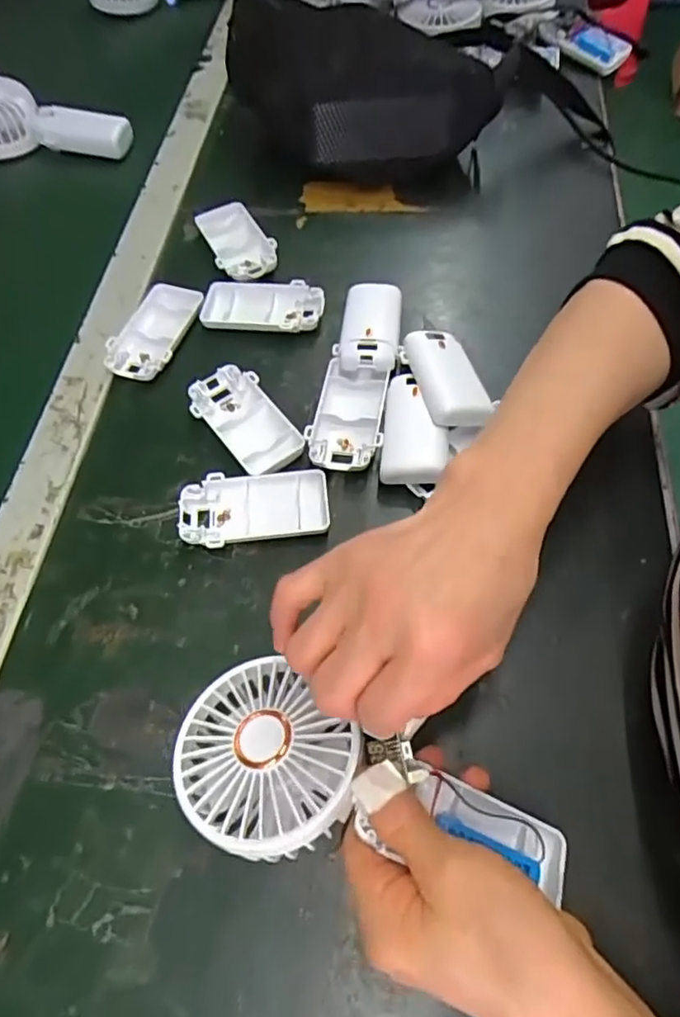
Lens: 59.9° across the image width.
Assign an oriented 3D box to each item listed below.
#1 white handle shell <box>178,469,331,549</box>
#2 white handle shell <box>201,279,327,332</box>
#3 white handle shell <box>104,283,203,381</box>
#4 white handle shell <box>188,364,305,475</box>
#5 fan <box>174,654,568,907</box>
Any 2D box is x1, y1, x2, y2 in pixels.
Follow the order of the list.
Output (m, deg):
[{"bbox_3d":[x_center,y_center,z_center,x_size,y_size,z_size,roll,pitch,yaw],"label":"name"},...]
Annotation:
[{"bbox_3d":[-0.055,0.002,0.382,0.095,0.016,0.048,-4,61,0],"label":"white handle shell"},{"bbox_3d":[-0.062,-0.161,0.466,0.096,0.015,0.049,4,61,4],"label":"white handle shell"},{"bbox_3d":[-0.145,-0.139,0.460,0.054,0.011,0.093,13,62,9],"label":"white handle shell"},{"bbox_3d":[-0.066,-0.062,0.414,0.049,0.013,0.096,-39,67,-18],"label":"white handle shell"},{"bbox_3d":[0.014,0.124,0.268,0.178,0.037,0.078,16,62,2],"label":"fan"}]

